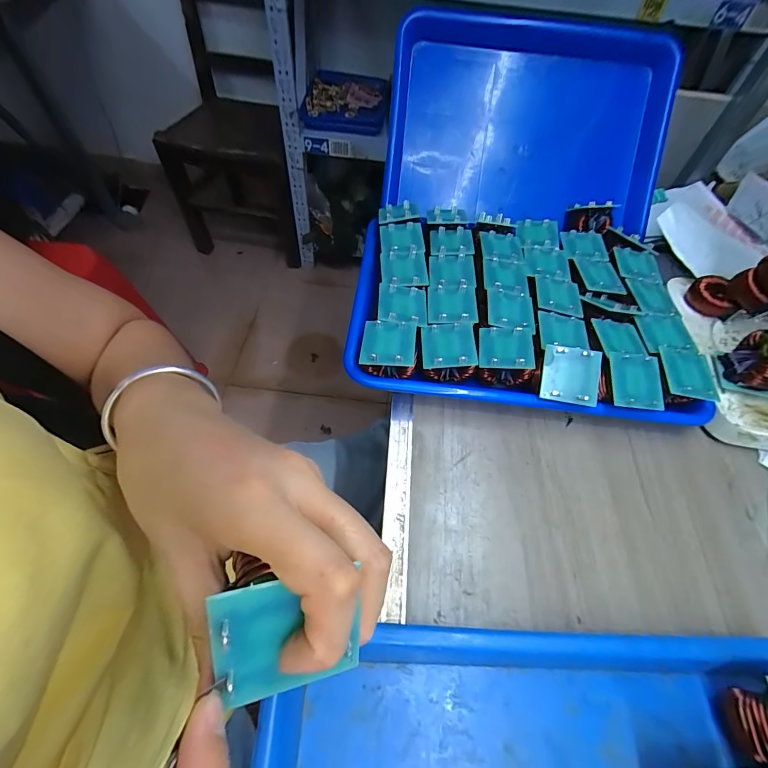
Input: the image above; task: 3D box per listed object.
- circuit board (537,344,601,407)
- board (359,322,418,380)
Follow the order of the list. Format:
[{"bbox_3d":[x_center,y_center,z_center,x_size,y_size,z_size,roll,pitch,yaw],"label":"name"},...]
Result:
[{"bbox_3d":[0.156,-0.008,0.316,0.044,0.006,0.046,10,79,13],"label":"circuit board"},{"bbox_3d":[0.004,-0.028,0.330,0.046,0.033,0.046,5,56,-1],"label":"board"}]

